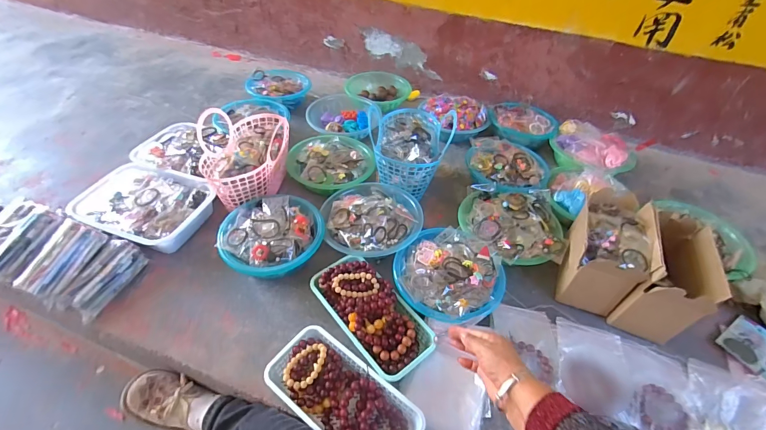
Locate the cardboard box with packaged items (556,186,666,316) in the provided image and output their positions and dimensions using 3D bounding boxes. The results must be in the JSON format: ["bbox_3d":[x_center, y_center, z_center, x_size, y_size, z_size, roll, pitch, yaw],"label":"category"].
[{"bbox_3d":[0.471,0.077,0.779,0.126,0.169,0.219,19,47,13],"label":"cardboard box with packaged items"}]

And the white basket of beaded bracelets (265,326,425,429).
[{"bbox_3d":[-0.068,0.309,0.607,0.268,0.055,0.128,30,50,22],"label":"white basket of beaded bracelets"}]

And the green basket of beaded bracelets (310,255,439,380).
[{"bbox_3d":[-0.025,0.183,0.695,0.127,0.065,0.256,-31,55,-30],"label":"green basket of beaded bracelets"}]

